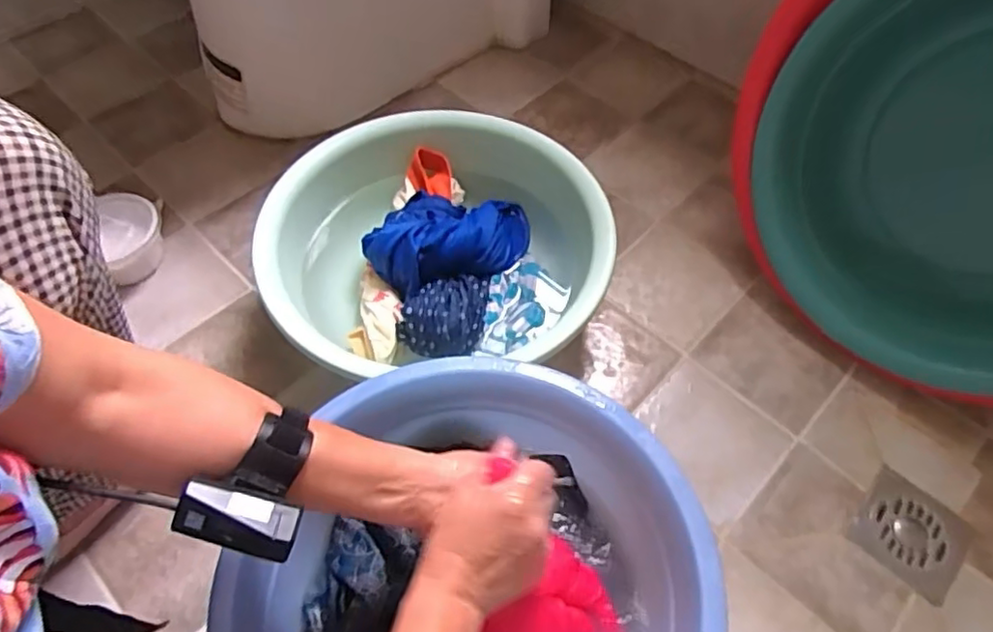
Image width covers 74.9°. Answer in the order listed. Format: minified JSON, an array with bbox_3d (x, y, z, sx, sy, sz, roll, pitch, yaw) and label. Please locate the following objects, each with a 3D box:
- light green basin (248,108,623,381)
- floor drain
[{"bbox_3d":[-0.073,-0.073,0.751,0.373,0.124,0.367,-21,57,-19],"label":"light green basin"},{"bbox_3d":[0.418,0.220,0.654,0.096,0.009,0.098,39,59,23],"label":"floor drain"}]

